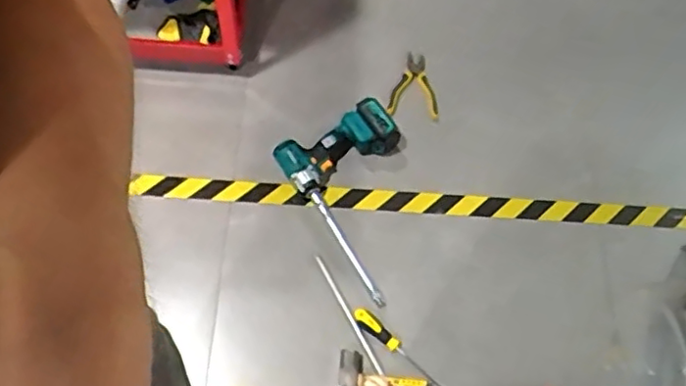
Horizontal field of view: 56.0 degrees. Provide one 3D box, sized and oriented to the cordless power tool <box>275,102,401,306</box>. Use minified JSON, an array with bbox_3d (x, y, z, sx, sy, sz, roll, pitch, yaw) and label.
[{"bbox_3d":[0.055,0.012,1.348,0.258,0.083,0.394,-25,68,-13],"label":"cordless power tool"}]

